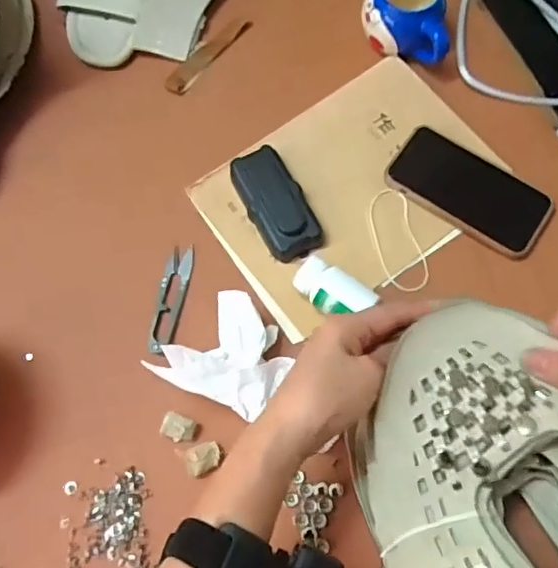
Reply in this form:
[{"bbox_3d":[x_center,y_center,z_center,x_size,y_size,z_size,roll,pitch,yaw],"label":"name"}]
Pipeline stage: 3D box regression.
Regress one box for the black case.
[{"bbox_3d":[-0.003,-0.074,0.515,0.049,0.027,0.106,-26,74,-10],"label":"black case"}]

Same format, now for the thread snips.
[{"bbox_3d":[-0.094,0.012,0.496,0.023,0.010,0.100,11,71,2],"label":"thread snips"}]

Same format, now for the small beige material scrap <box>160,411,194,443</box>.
[{"bbox_3d":[-0.080,0.115,0.452,0.024,0.019,0.020,19,71,5],"label":"small beige material scrap"}]

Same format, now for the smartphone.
[{"bbox_3d":[0.176,-0.087,0.530,0.146,0.015,0.074,33,73,9],"label":"smartphone"}]

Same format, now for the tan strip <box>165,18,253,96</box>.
[{"bbox_3d":[-0.073,-0.240,0.590,0.022,0.006,0.119,36,74,10],"label":"tan strip"}]

